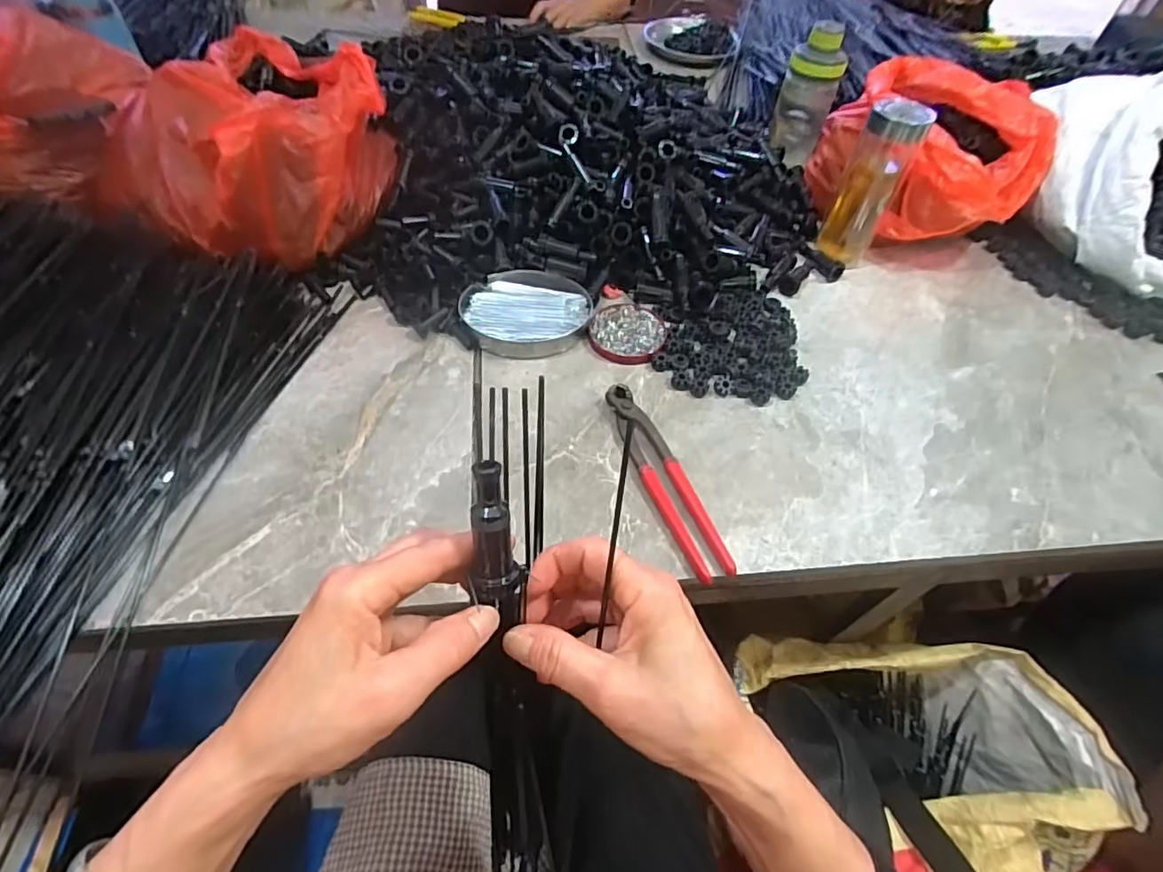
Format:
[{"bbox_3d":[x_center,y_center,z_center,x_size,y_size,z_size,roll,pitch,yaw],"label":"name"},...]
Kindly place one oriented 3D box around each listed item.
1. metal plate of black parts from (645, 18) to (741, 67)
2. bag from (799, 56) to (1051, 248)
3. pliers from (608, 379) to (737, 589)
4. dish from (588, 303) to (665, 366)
[{"bbox_3d":[0.214,-0.769,1.105,0.176,0.035,0.170,3,55,-4],"label":"metal plate of black parts"},{"bbox_3d":[0.448,-0.366,0.751,0.267,0.136,0.284,7,53,1],"label":"bag"},{"bbox_3d":[0.071,0.033,0.498,0.037,0.016,0.199,-17,56,-16],"label":"pliers"},{"bbox_3d":[0.049,-0.111,0.612,0.078,0.009,0.080,2,53,-3],"label":"dish"}]

